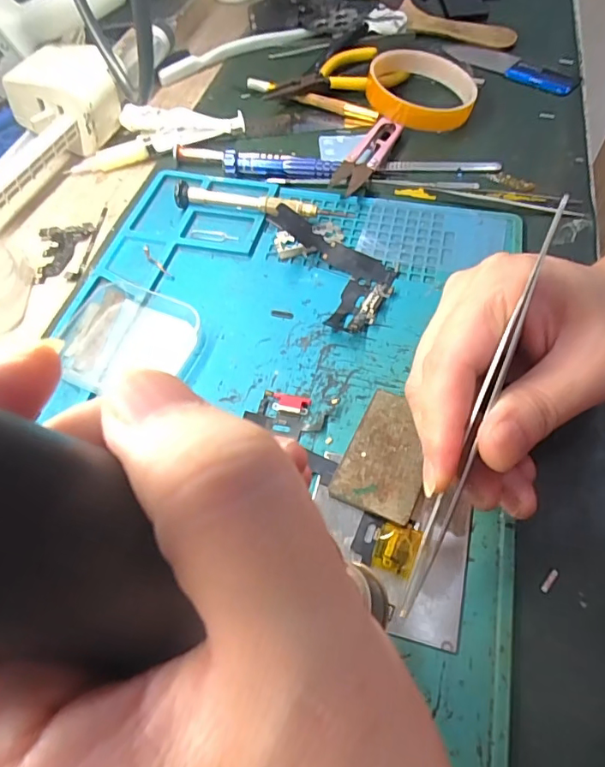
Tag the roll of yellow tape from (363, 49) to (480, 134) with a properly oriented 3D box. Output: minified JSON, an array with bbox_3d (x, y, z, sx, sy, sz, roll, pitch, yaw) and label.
[{"bbox_3d":[0.090,-0.226,0.380,0.081,0.024,0.081,-1,57,2],"label":"roll of yellow tape"}]

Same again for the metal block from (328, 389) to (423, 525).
[{"bbox_3d":[0.040,0.032,0.228,0.035,0.004,0.060,21,60,15],"label":"metal block"}]

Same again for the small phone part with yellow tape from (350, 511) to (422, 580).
[{"bbox_3d":[0.034,0.066,0.204,0.025,0.004,0.020,17,59,13],"label":"small phone part with yellow tape"}]

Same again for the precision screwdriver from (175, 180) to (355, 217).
[{"bbox_3d":[-0.027,-0.115,0.318,0.112,0.016,0.013,9,58,8],"label":"precision screwdriver"}]

